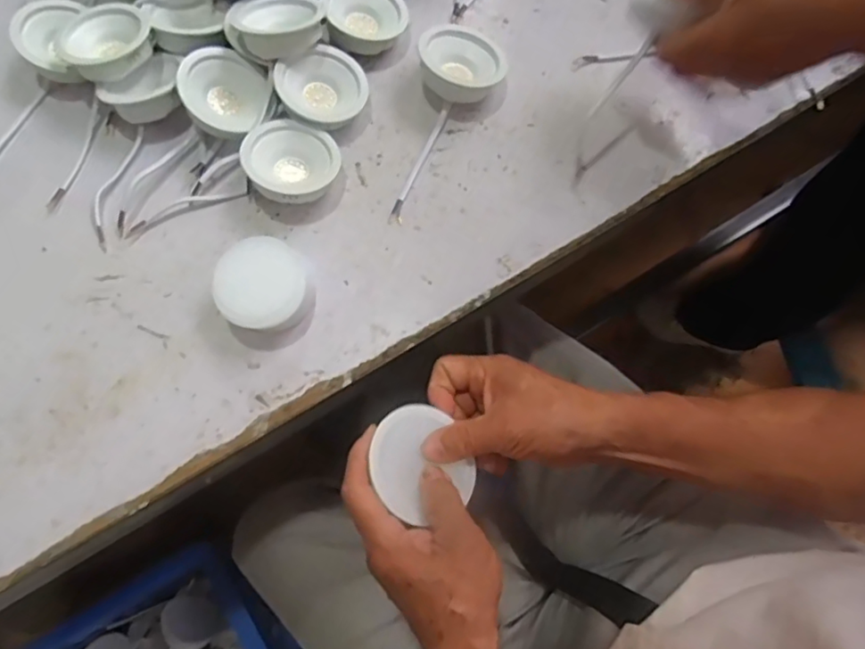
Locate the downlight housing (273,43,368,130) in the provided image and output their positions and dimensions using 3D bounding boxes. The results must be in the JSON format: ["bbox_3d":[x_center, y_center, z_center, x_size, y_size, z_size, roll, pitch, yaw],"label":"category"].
[{"bbox_3d":[-0.087,-0.187,0.479,0.069,0.026,0.069,-39,89,-20],"label":"downlight housing"}]

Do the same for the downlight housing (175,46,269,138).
[{"bbox_3d":[-0.164,-0.183,0.467,0.067,0.029,0.067,4,80,-25],"label":"downlight housing"}]

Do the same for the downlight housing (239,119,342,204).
[{"bbox_3d":[-0.110,-0.124,0.456,0.068,0.022,0.068,6,75,-22],"label":"downlight housing"}]

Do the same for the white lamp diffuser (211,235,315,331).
[{"bbox_3d":[-0.120,-0.026,0.427,0.062,0.037,0.065,0,74,0],"label":"white lamp diffuser"}]

